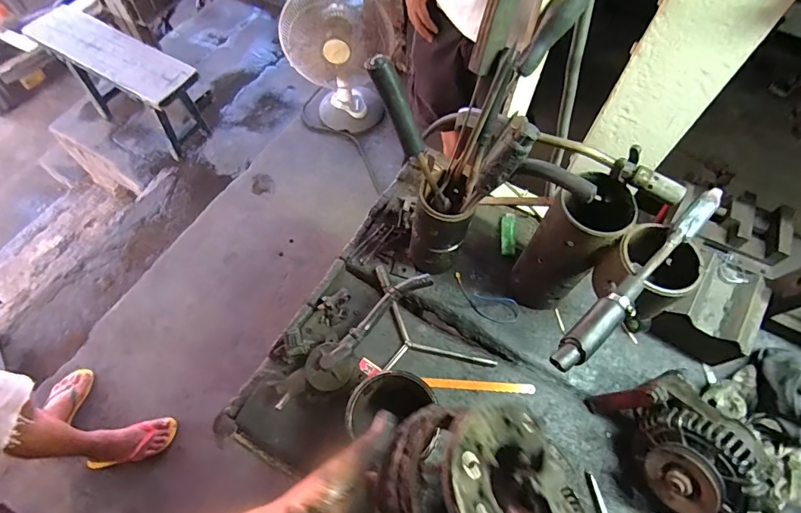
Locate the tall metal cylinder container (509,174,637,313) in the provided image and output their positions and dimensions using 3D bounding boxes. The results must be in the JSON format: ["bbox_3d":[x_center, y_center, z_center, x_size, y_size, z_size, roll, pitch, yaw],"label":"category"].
[{"bbox_3d":[0.221,-0.013,0.584,0.083,0.194,0.100,35,66,16],"label":"tall metal cylinder container"}]

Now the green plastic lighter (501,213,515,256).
[{"bbox_3d":[0.181,-0.037,0.731,0.023,0.011,0.077,6,61,2],"label":"green plastic lighter"}]

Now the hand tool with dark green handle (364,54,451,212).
[{"bbox_3d":[0.015,-0.140,0.532,0.020,0.214,0.022,12,57,39],"label":"hand tool with dark green handle"}]

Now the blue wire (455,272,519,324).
[{"bbox_3d":[0.128,0.068,0.676,0.114,0.017,0.045,30,65,14],"label":"blue wire"}]

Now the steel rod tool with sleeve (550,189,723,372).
[{"bbox_3d":[0.252,0.018,0.449,0.275,0.029,0.028,-38,69,-20],"label":"steel rod tool with sleeve"}]

